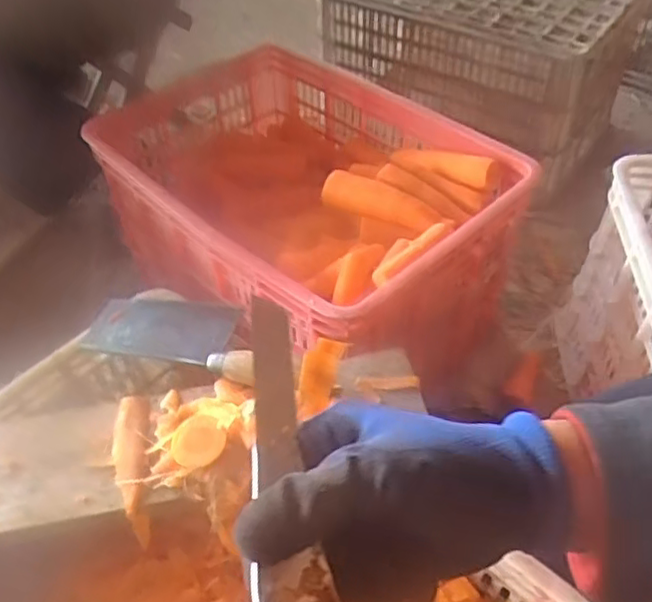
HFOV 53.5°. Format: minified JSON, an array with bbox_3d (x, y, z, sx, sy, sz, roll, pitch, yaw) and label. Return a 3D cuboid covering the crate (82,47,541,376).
[{"bbox_3d":[-0.036,-0.126,0.881,0.338,0.215,0.518,-36,56,-26],"label":"crate"}]

